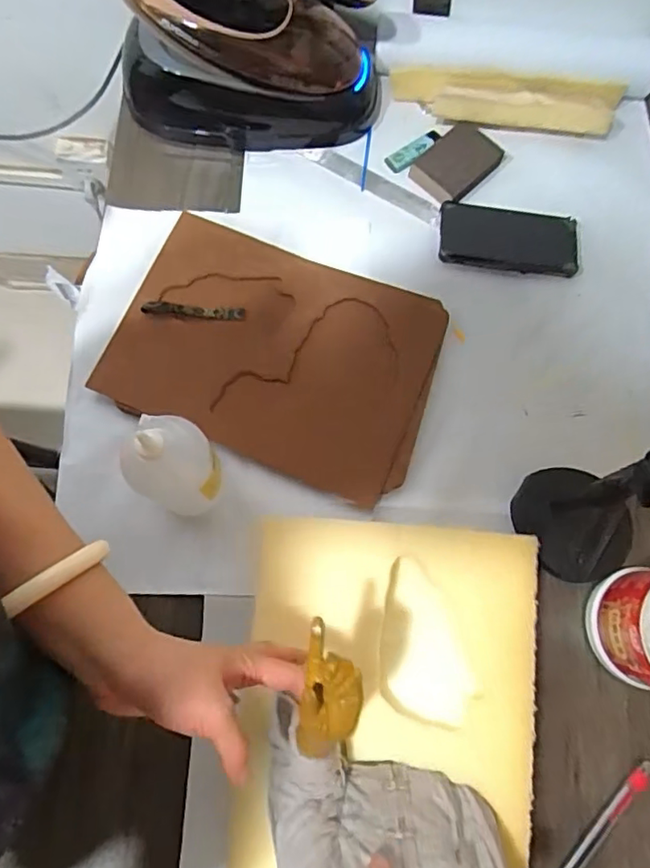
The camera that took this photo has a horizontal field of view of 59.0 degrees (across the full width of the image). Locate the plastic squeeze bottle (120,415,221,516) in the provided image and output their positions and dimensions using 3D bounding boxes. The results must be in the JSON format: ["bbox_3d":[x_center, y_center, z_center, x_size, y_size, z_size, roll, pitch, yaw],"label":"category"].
[{"bbox_3d":[-0.144,0.029,0.522,0.071,0.162,0.073,0,76,-2],"label":"plastic squeeze bottle"}]

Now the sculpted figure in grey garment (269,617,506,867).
[{"bbox_3d":[0.021,0.273,0.403,0.141,0.120,0.214,-43,81,-11],"label":"sculpted figure in grey garment"}]

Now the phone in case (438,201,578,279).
[{"bbox_3d":[0.218,-0.230,0.684,0.163,0.014,0.074,7,76,0],"label":"phone in case"}]

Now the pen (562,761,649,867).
[{"bbox_3d":[0.262,0.363,0.535,0.015,0.010,0.137,42,79,8],"label":"pen"}]

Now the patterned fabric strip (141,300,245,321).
[{"bbox_3d":[-0.143,-0.134,0.627,0.110,0.005,0.016,4,76,-1],"label":"patterned fabric strip"}]

